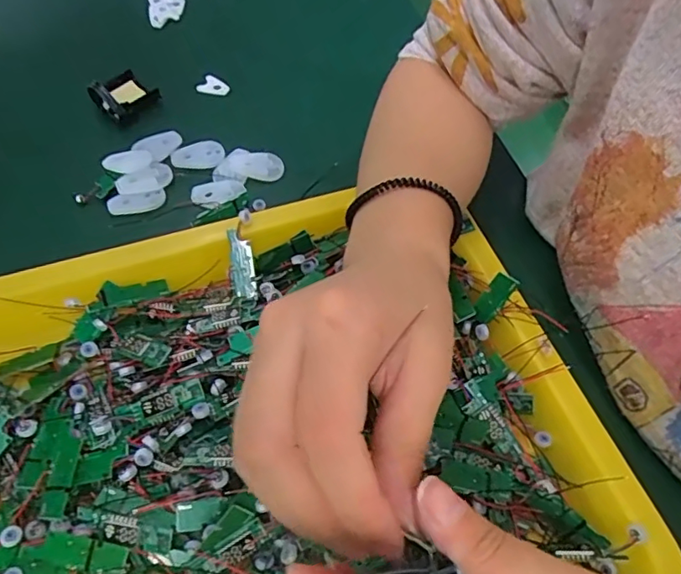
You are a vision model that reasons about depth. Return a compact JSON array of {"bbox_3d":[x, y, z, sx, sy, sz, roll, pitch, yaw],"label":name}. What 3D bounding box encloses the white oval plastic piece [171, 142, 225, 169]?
[{"bbox_3d":[-0.098,-0.091,0.376,0.036,0.007,0.016,-5,58,-6],"label":"white oval plastic piece"}]

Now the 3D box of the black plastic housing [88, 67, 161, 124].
[{"bbox_3d":[-0.156,-0.141,0.395,0.034,0.017,0.038,39,64,20],"label":"black plastic housing"}]

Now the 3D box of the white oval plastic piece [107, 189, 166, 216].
[{"bbox_3d":[-0.131,-0.055,0.350,0.035,0.004,0.015,-10,58,-8],"label":"white oval plastic piece"}]

